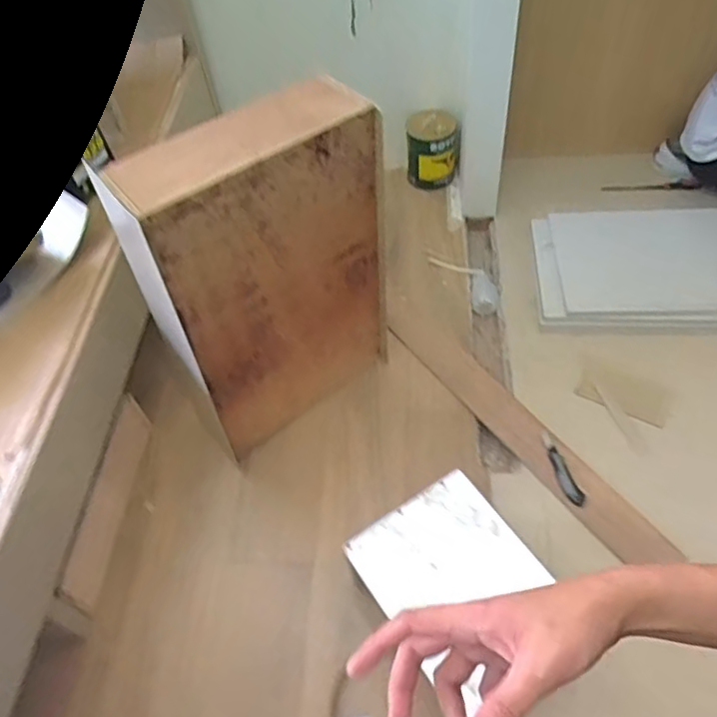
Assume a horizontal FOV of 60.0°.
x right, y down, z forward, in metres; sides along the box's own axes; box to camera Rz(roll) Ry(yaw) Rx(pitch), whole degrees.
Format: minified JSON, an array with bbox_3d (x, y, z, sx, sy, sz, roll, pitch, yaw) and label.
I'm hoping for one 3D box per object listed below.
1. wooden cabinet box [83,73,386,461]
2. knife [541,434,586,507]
[{"bbox_3d":[-0.173,-0.168,1.294,0.491,0.718,0.165,-36,58,-19],"label":"wooden cabinet box"},{"bbox_3d":[0.465,0.254,1.434,0.038,0.017,0.184,-15,53,-5],"label":"knife"}]

